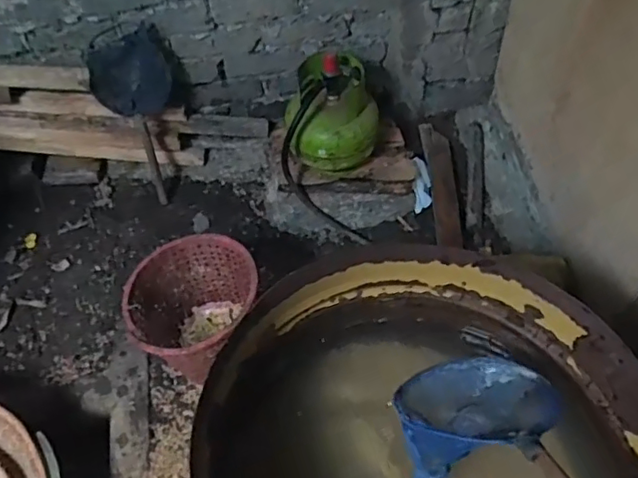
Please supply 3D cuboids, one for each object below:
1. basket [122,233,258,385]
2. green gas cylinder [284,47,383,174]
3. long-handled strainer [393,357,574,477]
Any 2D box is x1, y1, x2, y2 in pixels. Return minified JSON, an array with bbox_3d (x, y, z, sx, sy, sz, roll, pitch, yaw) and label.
[{"bbox_3d":[-0.287,0.173,1.377,0.281,0.267,0.258,-1,52,1],"label":"basket"},{"bbox_3d":[0.034,-0.353,1.598,0.235,0.273,0.231,-1,52,1],"label":"green gas cylinder"},{"bbox_3d":[0.283,0.326,0.570,0.202,0.129,0.727,-15,16,-10],"label":"long-handled strainer"}]

